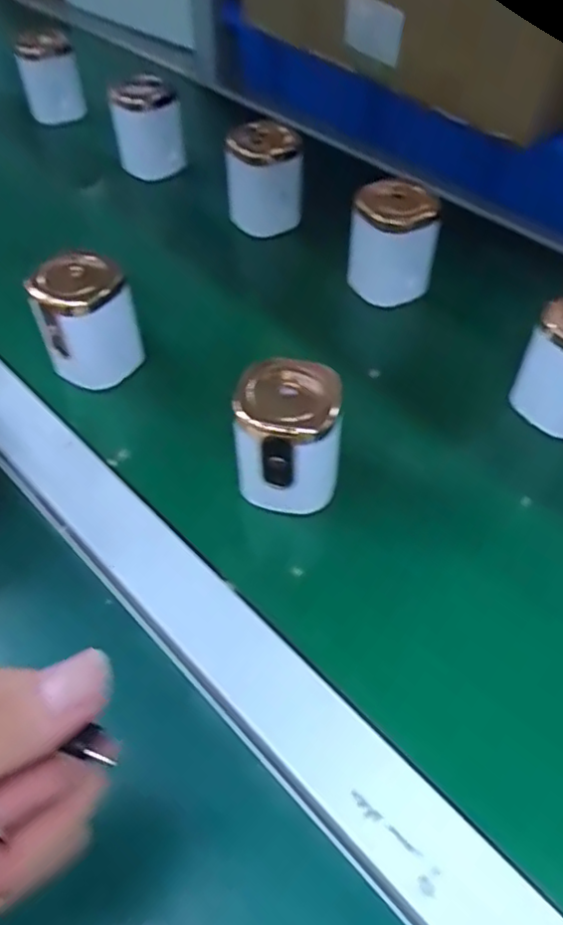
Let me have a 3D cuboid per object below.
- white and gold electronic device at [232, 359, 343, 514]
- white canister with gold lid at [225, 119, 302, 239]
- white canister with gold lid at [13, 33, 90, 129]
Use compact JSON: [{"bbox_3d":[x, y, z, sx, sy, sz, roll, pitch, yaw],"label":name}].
[{"bbox_3d":[0.005,-0.014,0.362,0.055,0.060,0.063,3,52,6],"label":"white and gold electronic device"},{"bbox_3d":[-0.014,-0.249,0.563,0.061,0.081,0.071,-1,52,2],"label":"white canister with gold lid"},{"bbox_3d":[-0.257,-0.425,0.743,0.059,0.086,0.054,-18,53,-11],"label":"white canister with gold lid"}]

